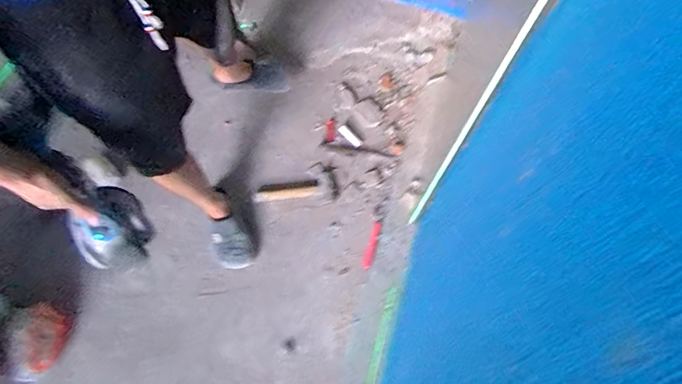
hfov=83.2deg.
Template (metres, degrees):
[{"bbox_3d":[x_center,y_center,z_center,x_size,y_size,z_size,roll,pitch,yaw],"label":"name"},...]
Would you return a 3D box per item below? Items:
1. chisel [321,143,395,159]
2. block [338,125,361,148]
[{"bbox_3d":[0.048,-0.122,1.163,0.220,0.018,0.033,11,67,2],"label":"chisel"},{"bbox_3d":[0.026,-0.170,1.181,0.028,0.011,0.087,-40,74,-17],"label":"block"}]

